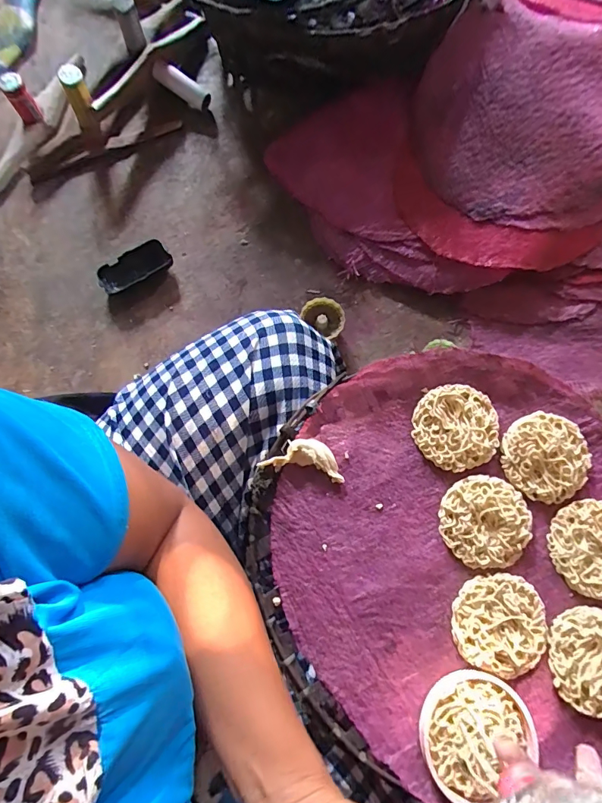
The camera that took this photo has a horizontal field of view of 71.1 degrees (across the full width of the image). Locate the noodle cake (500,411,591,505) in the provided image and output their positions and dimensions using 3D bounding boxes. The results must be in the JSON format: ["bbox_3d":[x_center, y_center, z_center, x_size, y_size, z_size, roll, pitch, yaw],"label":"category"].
[{"bbox_3d":[0.222,0.049,0.378,0.077,0.008,0.075,0,76,-2],"label":"noodle cake"}]

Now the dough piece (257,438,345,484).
[{"bbox_3d":[0.003,0.050,0.376,0.073,0.016,0.031,10,76,1],"label":"dough piece"}]

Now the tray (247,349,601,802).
[{"bbox_3d":[0.139,0.129,0.362,0.342,0.024,0.341,0,76,-2],"label":"tray"}]

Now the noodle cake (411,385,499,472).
[{"bbox_3d":[0.142,0.023,0.385,0.075,0.014,0.075,0,76,-2],"label":"noodle cake"}]

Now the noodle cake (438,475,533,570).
[{"bbox_3d":[0.161,0.104,0.365,0.073,0.011,0.076,0,76,-2],"label":"noodle cake"}]

